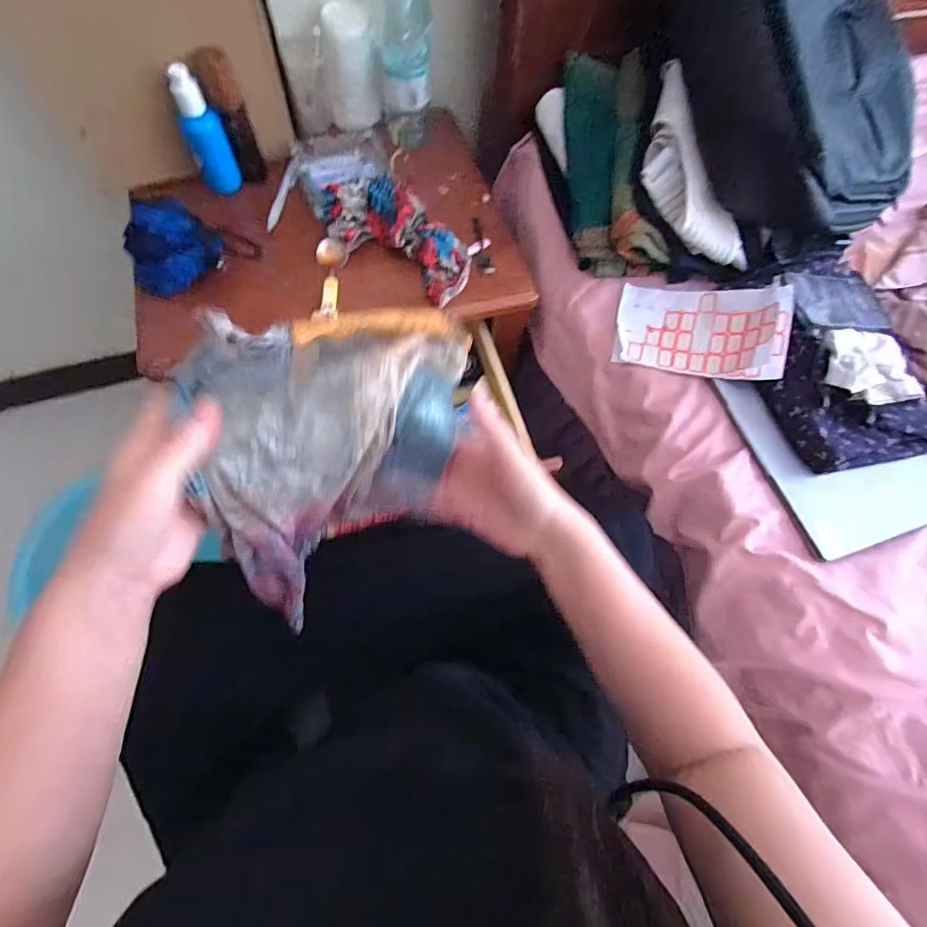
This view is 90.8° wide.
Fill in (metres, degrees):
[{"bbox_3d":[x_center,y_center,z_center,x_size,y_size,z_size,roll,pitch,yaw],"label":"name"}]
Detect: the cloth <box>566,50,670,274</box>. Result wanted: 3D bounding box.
[{"bbox_3d":[0.187,-0.398,0.601,0.117,0.070,0.285,-7,91,-4],"label":"cloth"}]

